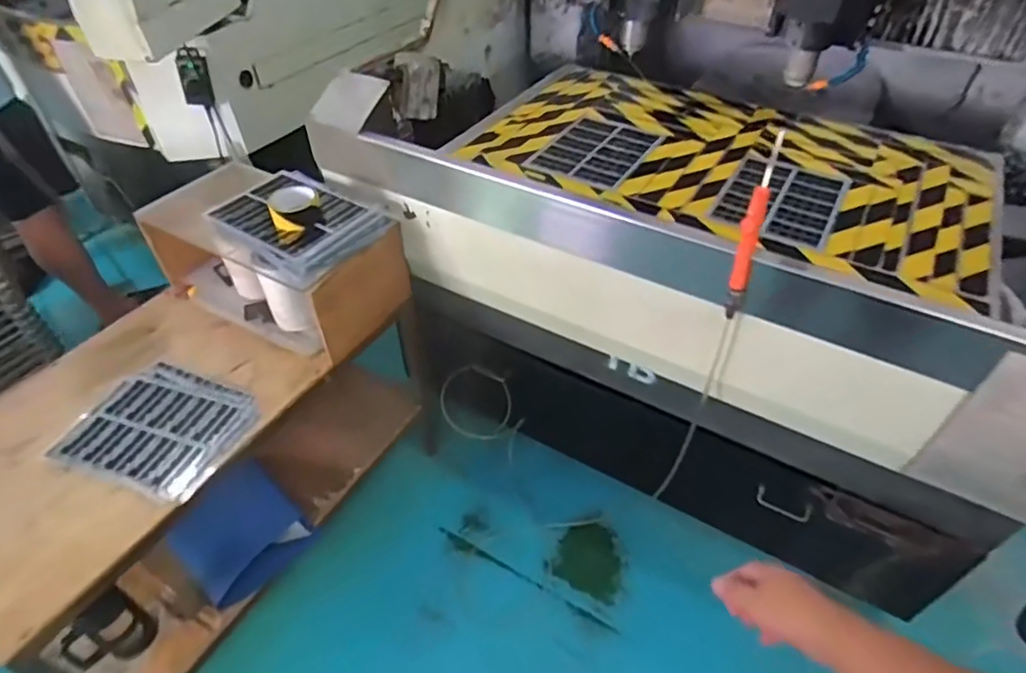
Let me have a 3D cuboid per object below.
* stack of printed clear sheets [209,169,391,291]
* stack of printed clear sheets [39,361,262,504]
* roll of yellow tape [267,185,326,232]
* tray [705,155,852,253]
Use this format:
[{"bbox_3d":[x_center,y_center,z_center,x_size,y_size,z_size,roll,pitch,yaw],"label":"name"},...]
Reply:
[{"bbox_3d":[-0.420,-0.226,1.146,0.292,0.078,0.249,25,51,23],"label":"stack of printed clear sheets"},{"bbox_3d":[-0.634,0.161,1.056,0.284,0.023,0.239,17,48,16],"label":"stack of printed clear sheets"},{"bbox_3d":[-0.404,-0.236,1.092,0.090,0.053,0.089,0,45,0],"label":"roll of yellow tape"},{"bbox_3d":[0.489,-0.252,1.064,0.195,0.011,0.273,24,50,22],"label":"tray"}]

